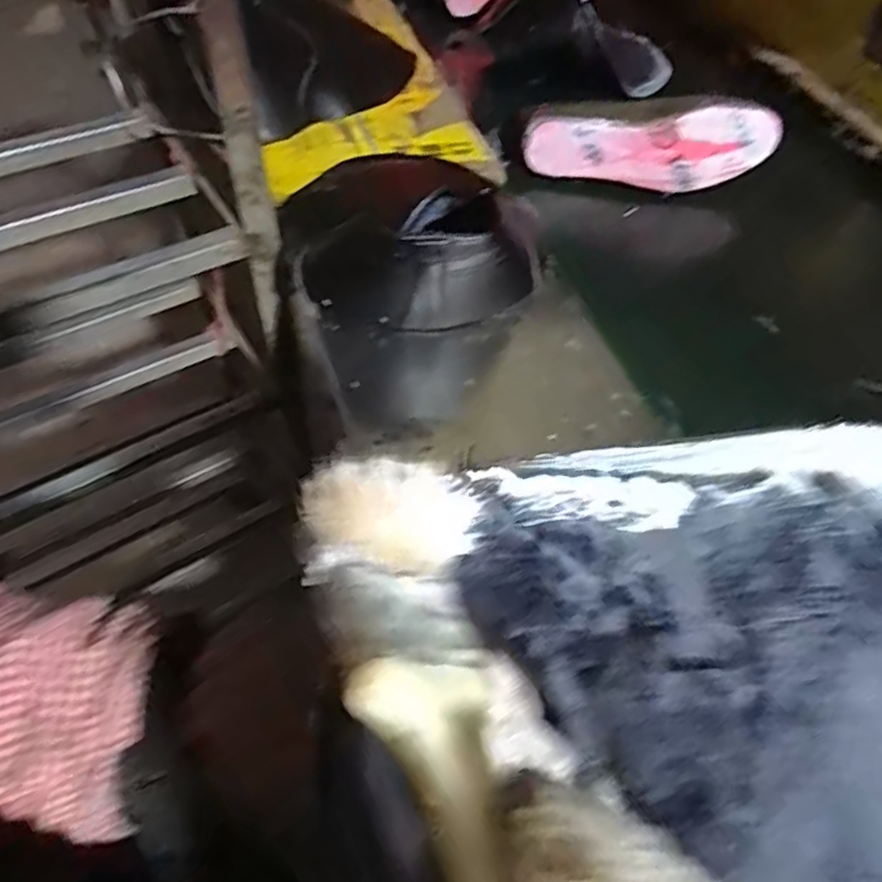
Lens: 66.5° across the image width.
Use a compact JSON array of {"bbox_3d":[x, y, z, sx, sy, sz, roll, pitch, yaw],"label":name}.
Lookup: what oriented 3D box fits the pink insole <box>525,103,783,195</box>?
[{"bbox_3d":[0.215,-0.301,0.690,0.251,0.073,0.034,-1,53,-4],"label":"pink insole"}]

